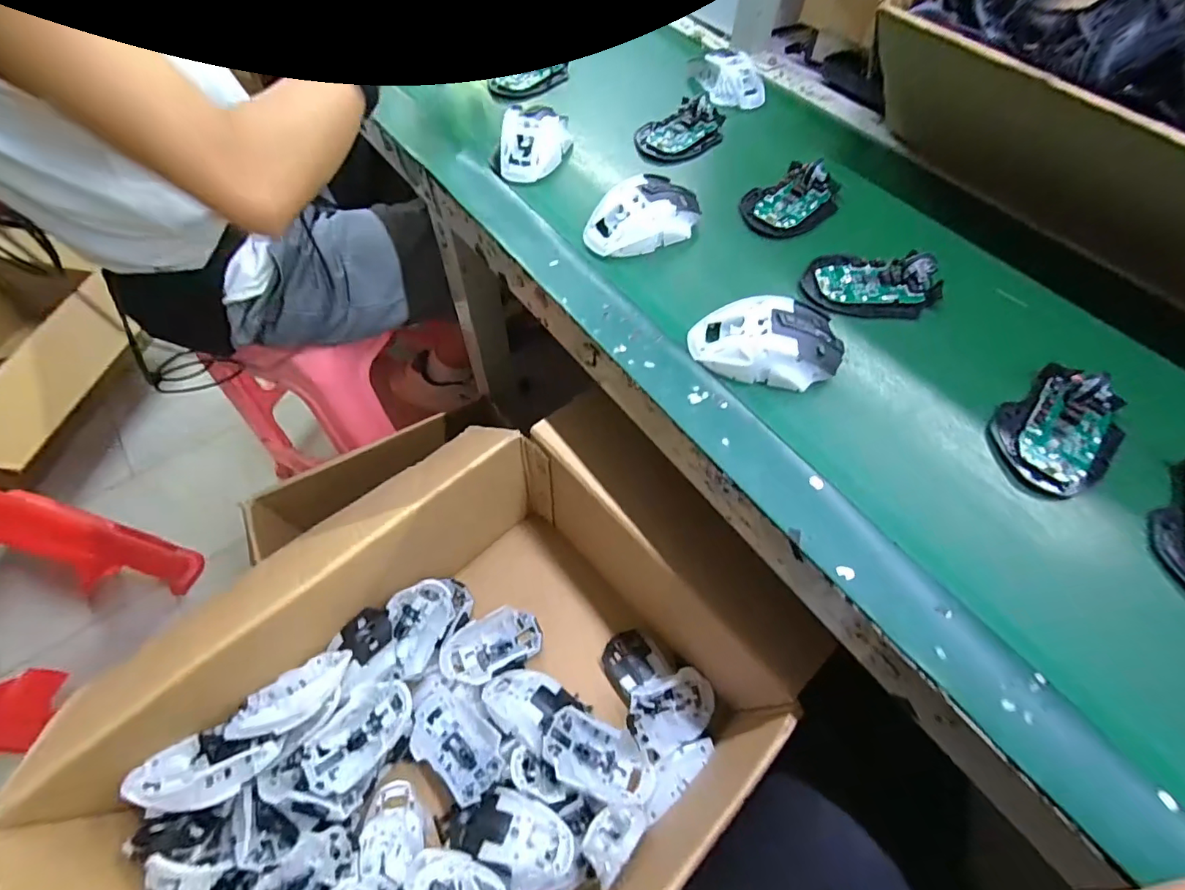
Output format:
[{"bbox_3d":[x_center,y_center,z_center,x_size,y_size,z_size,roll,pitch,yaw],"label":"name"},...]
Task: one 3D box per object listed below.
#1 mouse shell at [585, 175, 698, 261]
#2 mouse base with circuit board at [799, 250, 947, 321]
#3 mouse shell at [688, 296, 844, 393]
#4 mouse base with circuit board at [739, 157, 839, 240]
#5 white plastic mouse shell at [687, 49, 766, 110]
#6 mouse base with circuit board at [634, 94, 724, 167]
[{"bbox_3d":[0.047,-0.214,0.469,0.112,0.033,0.061,-27,65,-15],"label":"mouse shell"},{"bbox_3d":[0.246,-0.142,0.440,0.114,0.025,0.065,5,61,1],"label":"mouse base with circuit board"},{"bbox_3d":[0.138,-0.081,0.398,0.118,0.040,0.064,8,62,3],"label":"mouse shell"},{"bbox_3d":[0.199,-0.245,0.502,0.108,0.027,0.074,-39,69,-20],"label":"mouse base with circuit board"},{"bbox_3d":[0.166,-0.457,0.623,0.064,0.034,0.098,-16,63,-10],"label":"white plastic mouse shell"},{"bbox_3d":[0.102,-0.352,0.564,0.107,0.025,0.066,-32,67,-17],"label":"mouse base with circuit board"}]

